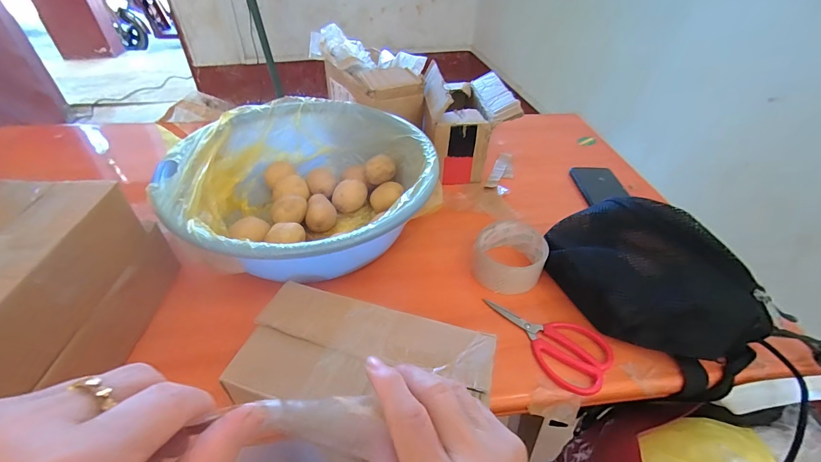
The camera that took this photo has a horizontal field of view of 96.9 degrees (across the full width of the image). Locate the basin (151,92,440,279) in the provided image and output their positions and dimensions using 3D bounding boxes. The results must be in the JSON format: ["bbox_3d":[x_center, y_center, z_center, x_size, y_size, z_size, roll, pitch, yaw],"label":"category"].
[{"bbox_3d":[-0.133,-0.051,0.494,0.317,0.119,0.319,1,44,-1],"label":"basin"}]

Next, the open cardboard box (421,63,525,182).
[{"bbox_3d":[0.094,-0.186,0.633,0.136,0.139,0.170,-1,44,-4],"label":"open cardboard box"}]

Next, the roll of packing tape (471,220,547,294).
[{"bbox_3d":[0.128,0.032,0.472,0.085,0.043,0.092,1,44,-1],"label":"roll of packing tape"}]

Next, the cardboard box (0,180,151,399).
[{"bbox_3d":[-0.333,0.049,0.295,0.115,0.072,0.216,-1,44,-4],"label":"cardboard box"}]

